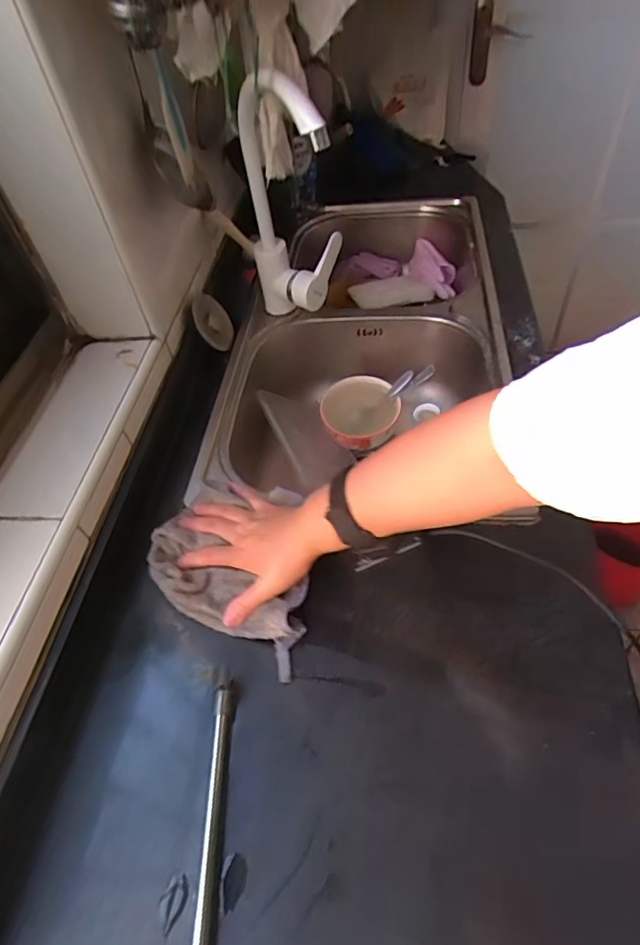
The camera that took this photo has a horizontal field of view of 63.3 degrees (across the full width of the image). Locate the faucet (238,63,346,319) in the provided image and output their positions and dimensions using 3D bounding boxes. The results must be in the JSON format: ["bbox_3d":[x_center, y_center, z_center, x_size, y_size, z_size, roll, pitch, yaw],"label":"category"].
[{"bbox_3d":[-0.032,-0.334,0.677,0.124,0.312,0.165,-9,50,0],"label":"faucet"}]

